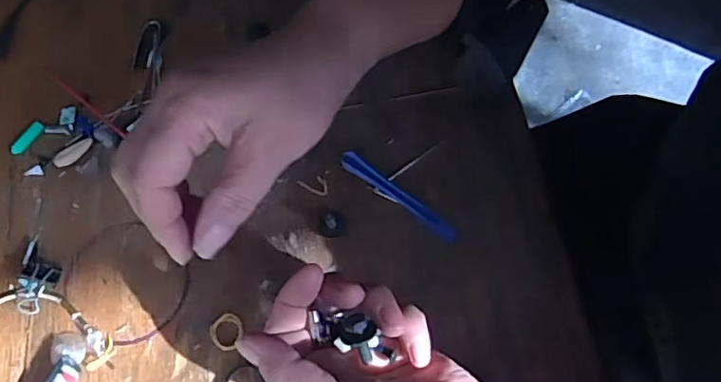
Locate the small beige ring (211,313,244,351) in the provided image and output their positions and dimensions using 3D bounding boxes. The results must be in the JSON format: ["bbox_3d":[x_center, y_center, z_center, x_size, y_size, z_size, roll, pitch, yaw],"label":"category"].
[{"bbox_3d":[-0.076,0.079,0.326,0.020,0.006,0.020,42,77,16],"label":"small beige ring"}]

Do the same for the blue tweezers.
[{"bbox_3d":[0.023,0.003,0.346,0.083,0.009,0.011,35,75,14],"label":"blue tweezers"}]

